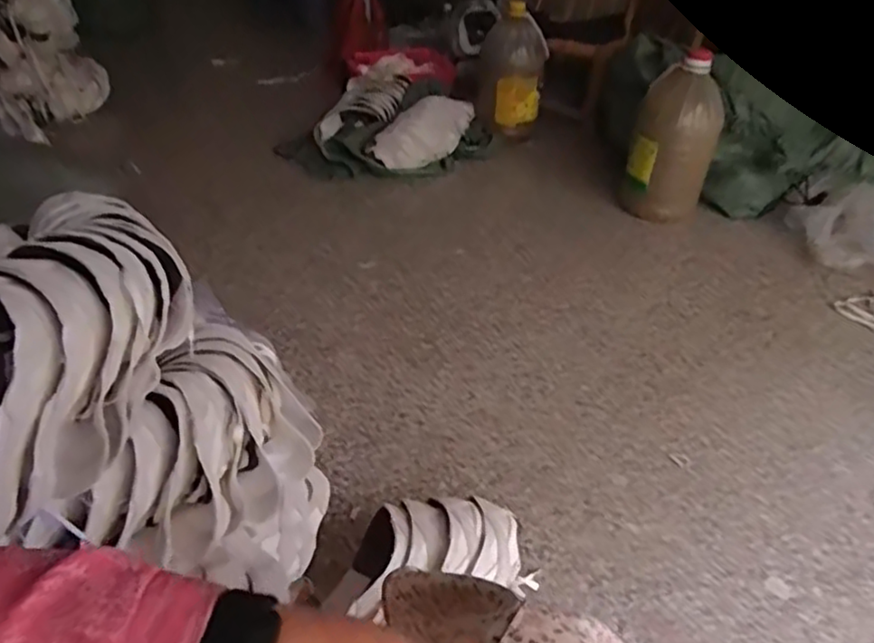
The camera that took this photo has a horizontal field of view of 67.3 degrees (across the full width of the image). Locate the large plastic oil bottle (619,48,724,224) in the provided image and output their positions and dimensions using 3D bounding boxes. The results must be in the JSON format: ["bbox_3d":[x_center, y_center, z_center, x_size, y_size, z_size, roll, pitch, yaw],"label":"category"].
[{"bbox_3d":[0.562,-0.428,1.586,0.176,0.369,0.150,-15,41,-22],"label":"large plastic oil bottle"}]

